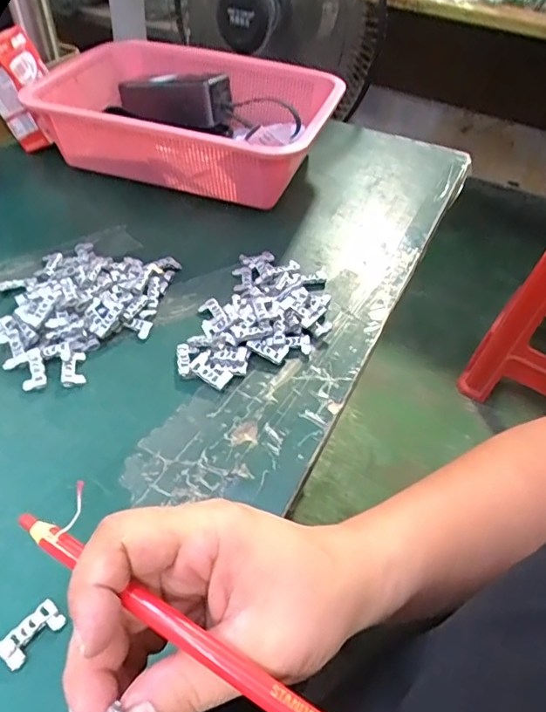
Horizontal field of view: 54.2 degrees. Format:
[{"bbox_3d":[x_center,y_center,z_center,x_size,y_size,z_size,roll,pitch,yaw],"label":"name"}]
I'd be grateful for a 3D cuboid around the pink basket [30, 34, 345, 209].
[{"bbox_3d":[-0.092,-0.256,0.582,0.300,0.094,0.204,18,47,11],"label":"pink basket"}]

